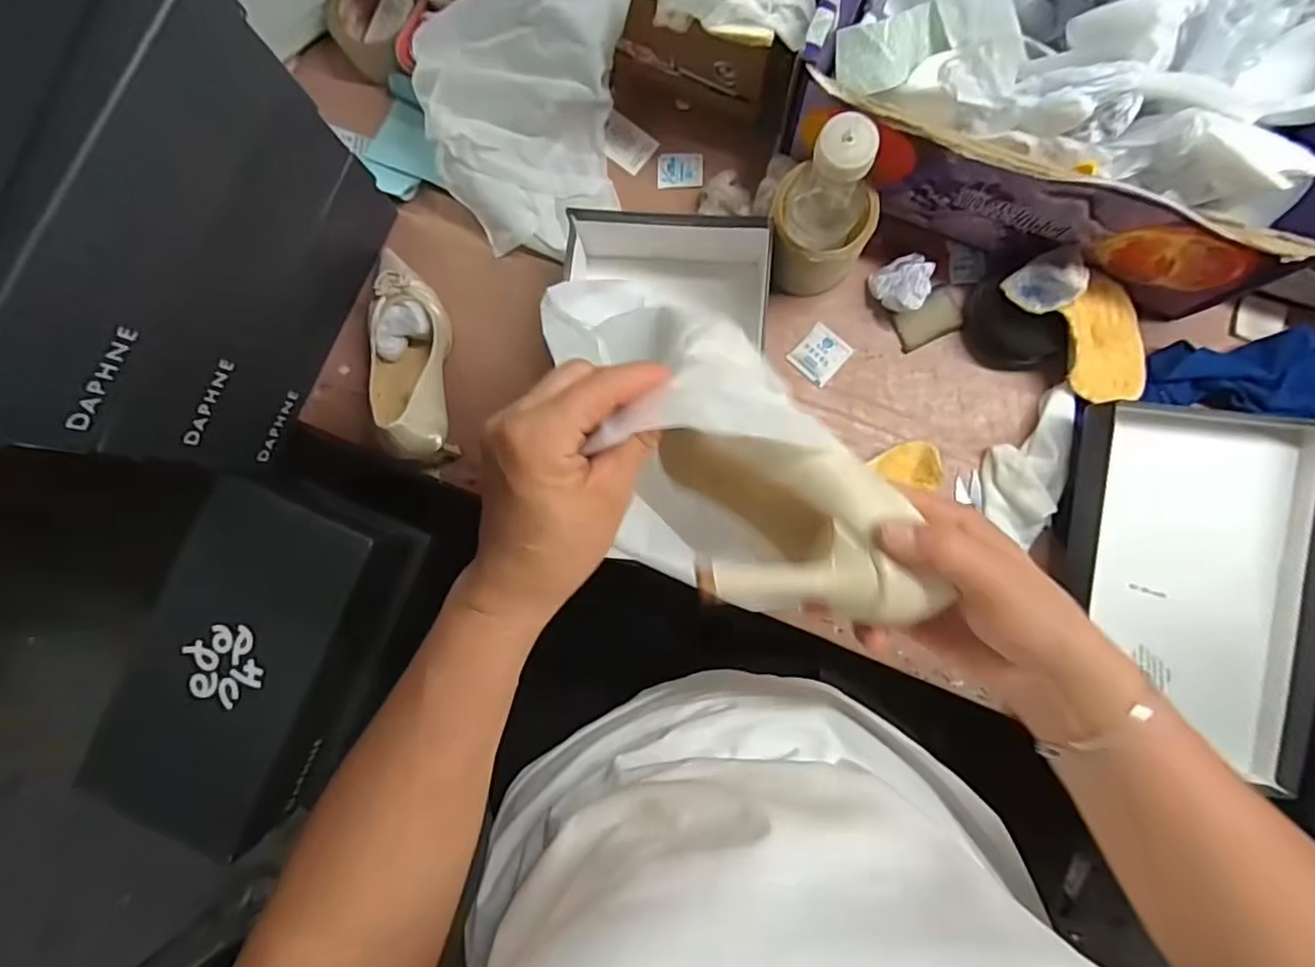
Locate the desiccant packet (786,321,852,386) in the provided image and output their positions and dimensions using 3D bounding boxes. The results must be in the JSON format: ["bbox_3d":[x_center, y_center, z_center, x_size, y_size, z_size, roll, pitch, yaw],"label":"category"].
[{"bbox_3d":[0.154,-0.122,0.583,0.044,0.004,0.050,43,89,5],"label":"desiccant packet"}]

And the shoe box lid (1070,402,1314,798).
[{"bbox_3d":[0.469,0.085,0.557,0.057,0.181,0.298,2,94,-36],"label":"shoe box lid"}]

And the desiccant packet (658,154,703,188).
[{"bbox_3d":[0.023,-0.312,0.614,0.045,0.008,0.039,1,86,3],"label":"desiccant packet"}]

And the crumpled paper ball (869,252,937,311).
[{"bbox_3d":[0.226,-0.184,0.569,0.052,0.037,0.050,0,86,3],"label":"crumpled paper ball"}]

